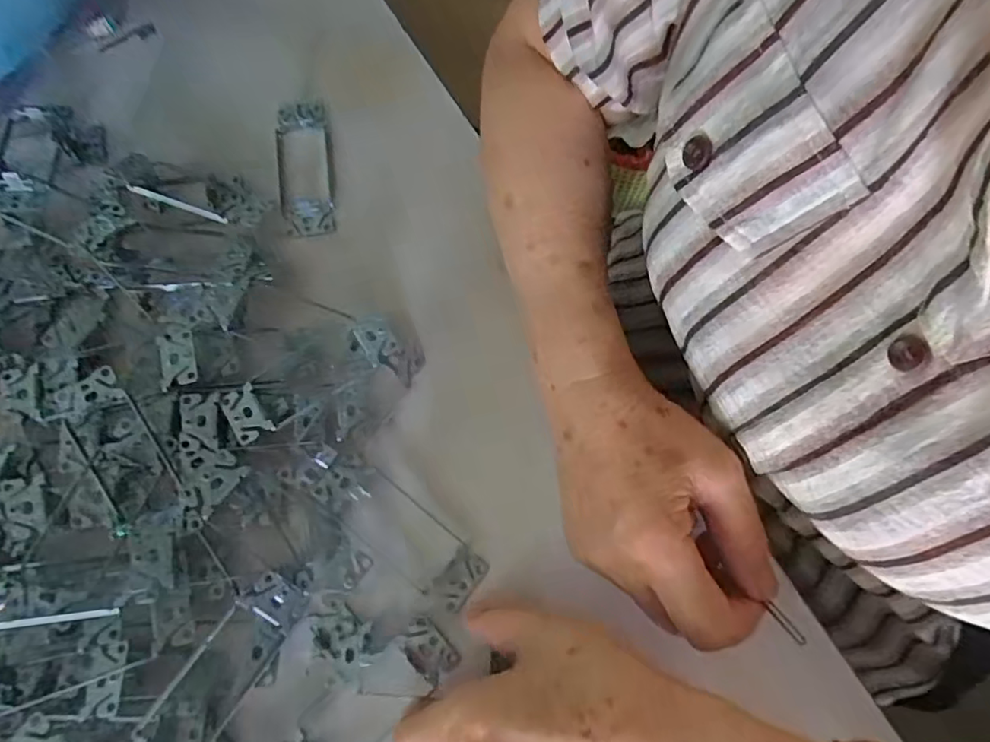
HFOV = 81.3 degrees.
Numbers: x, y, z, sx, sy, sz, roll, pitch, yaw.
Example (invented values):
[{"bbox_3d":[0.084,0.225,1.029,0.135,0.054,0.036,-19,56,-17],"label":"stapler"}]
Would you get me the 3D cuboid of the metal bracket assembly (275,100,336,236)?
[{"bbox_3d":[-0.135,-0.144,0.406,0.040,0.020,0.104,-9,71,-3],"label":"metal bracket assembly"}]

